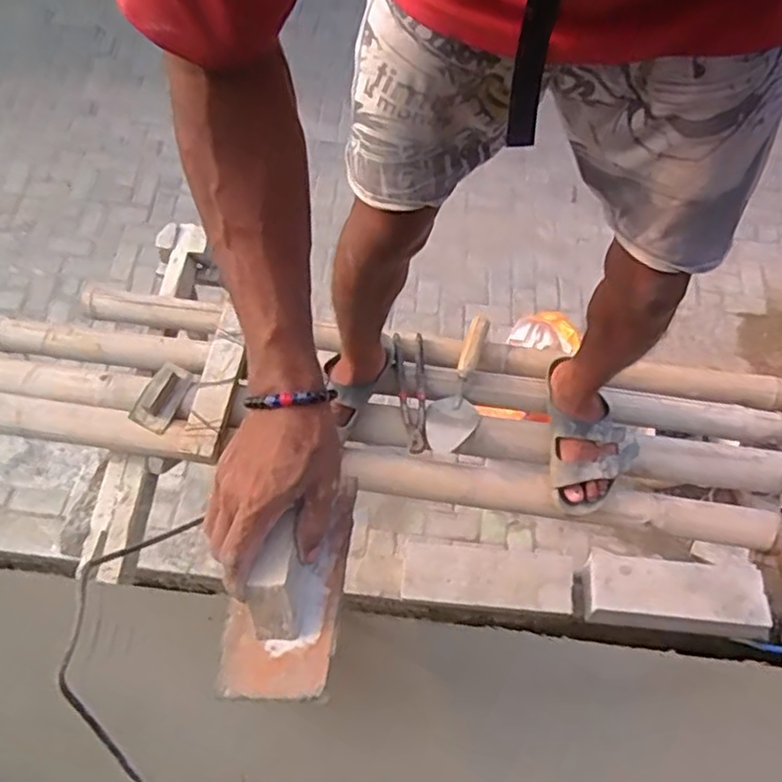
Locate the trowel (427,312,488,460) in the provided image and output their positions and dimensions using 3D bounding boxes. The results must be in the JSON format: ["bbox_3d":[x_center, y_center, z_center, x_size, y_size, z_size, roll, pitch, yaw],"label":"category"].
[{"bbox_3d":[0.119,-0.012,1.167,0.085,0.040,0.256,15,66,4],"label":"trowel"}]

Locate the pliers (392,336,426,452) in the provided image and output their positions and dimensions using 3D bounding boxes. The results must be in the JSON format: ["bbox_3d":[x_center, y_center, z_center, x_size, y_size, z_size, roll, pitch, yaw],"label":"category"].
[{"bbox_3d":[0.032,0.000,1.163,0.051,0.015,0.221,0,65,-2],"label":"pliers"}]

